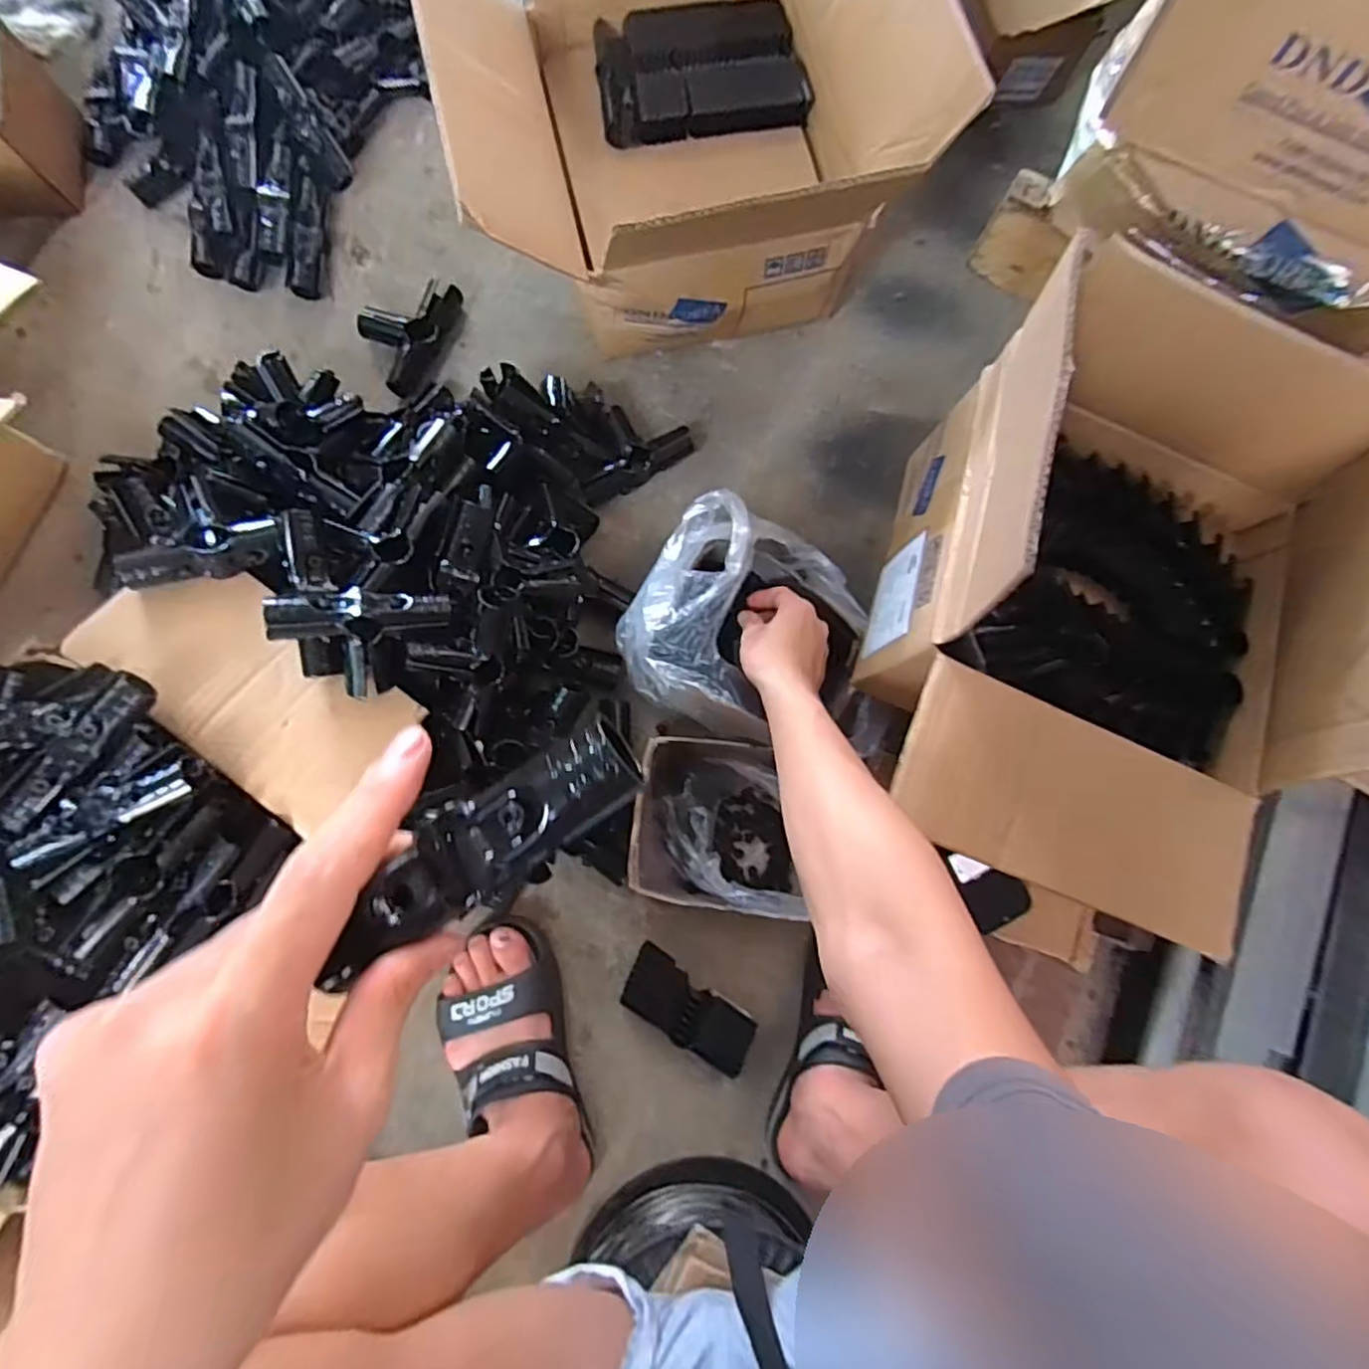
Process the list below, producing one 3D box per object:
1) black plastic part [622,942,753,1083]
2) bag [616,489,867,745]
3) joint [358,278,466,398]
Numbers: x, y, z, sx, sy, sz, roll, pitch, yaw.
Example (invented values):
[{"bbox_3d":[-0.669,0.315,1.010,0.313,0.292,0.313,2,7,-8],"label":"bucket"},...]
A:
[{"bbox_3d":[0.003,0.314,0.650,0.134,0.032,0.060,34,80,1],"label":"black plastic part"},{"bbox_3d":[0.065,-0.056,0.649,0.215,0.120,0.206,33,80,1],"label":"bag"},{"bbox_3d":[-0.304,-0.387,0.741,0.079,0.032,0.133,30,80,0],"label":"joint"}]

